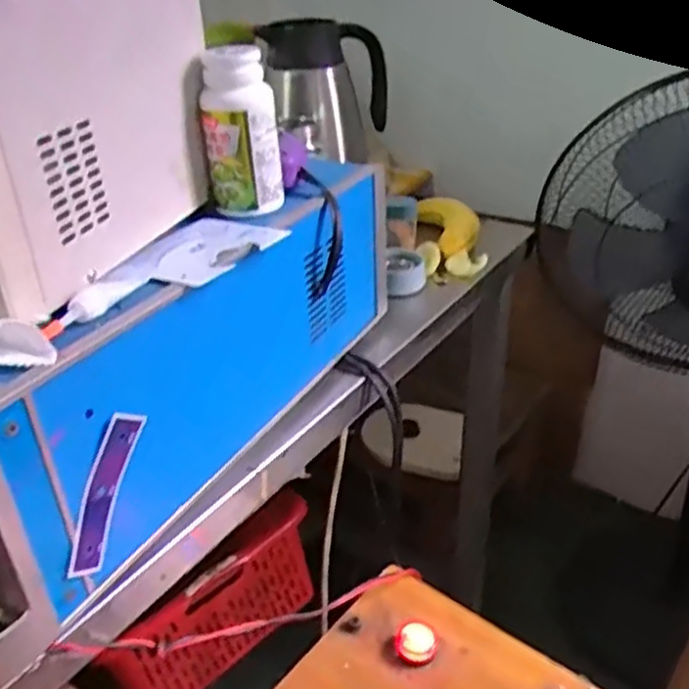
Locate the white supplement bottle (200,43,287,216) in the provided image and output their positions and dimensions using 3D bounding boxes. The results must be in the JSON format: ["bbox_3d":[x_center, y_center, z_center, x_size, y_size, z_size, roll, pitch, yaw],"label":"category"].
[{"bbox_3d":[-0.072,-0.146,0.493,0.052,0.101,0.044,-5,31,-5],"label":"white supplement bottle"}]

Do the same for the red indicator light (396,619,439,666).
[{"bbox_3d":[0.052,0.210,0.503,0.029,0.013,0.034,12,33,22],"label":"red indicator light"}]

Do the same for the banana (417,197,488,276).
[{"bbox_3d":[0.120,-0.124,0.810,0.074,0.040,0.146,0,31,4],"label":"banana"}]

